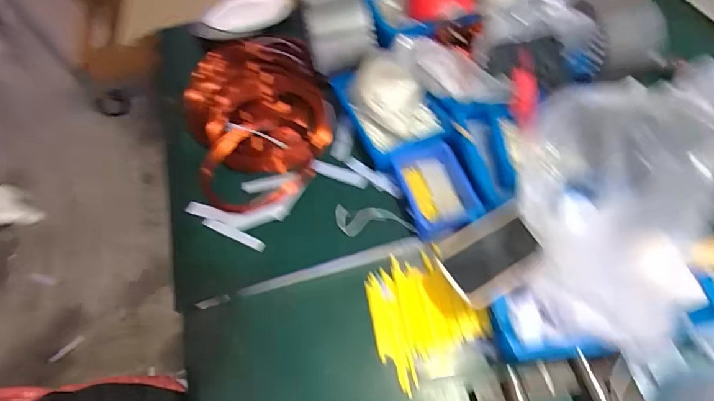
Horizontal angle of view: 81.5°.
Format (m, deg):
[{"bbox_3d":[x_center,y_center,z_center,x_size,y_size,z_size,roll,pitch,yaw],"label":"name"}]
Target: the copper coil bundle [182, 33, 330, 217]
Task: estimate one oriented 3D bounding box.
[{"bbox_3d":[-0.184,-0.172,0.777,0.241,0.136,0.366,-17,59,-6],"label":"copper coil bundle"}]

